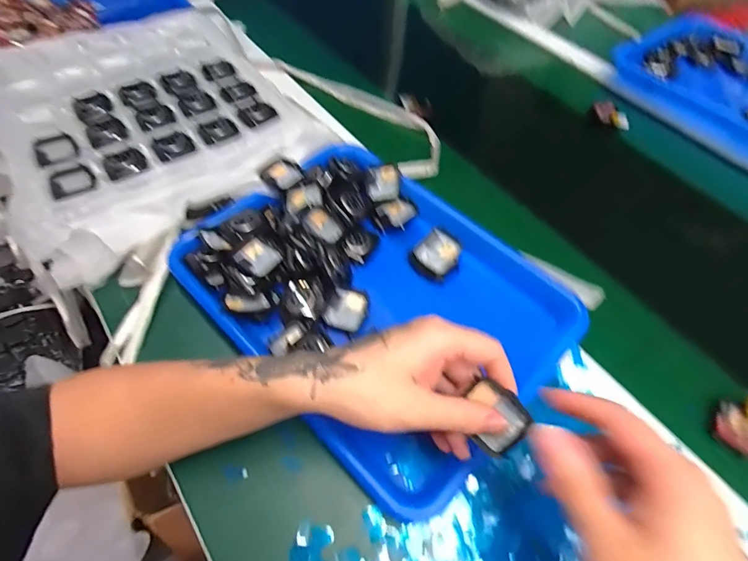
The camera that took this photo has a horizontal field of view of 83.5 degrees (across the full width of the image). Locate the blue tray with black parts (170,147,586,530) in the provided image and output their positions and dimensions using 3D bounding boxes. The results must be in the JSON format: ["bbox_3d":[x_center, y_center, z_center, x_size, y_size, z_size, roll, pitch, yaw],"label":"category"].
[{"bbox_3d":[-0.006,0.007,0.399,0.256,0.043,0.335,-36,65,-23],"label":"blue tray with black parts"}]

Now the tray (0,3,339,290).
[{"bbox_3d":[-0.278,-0.211,0.508,0.341,0.034,0.373,-33,64,-21],"label":"tray"}]

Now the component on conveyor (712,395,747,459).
[{"bbox_3d":[0.314,0.118,0.354,0.039,0.014,0.055,34,62,18],"label":"component on conveyor"}]

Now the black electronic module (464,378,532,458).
[{"bbox_3d":[0.076,0.088,0.268,0.037,0.006,0.041,-45,76,7],"label":"black electronic module"}]

